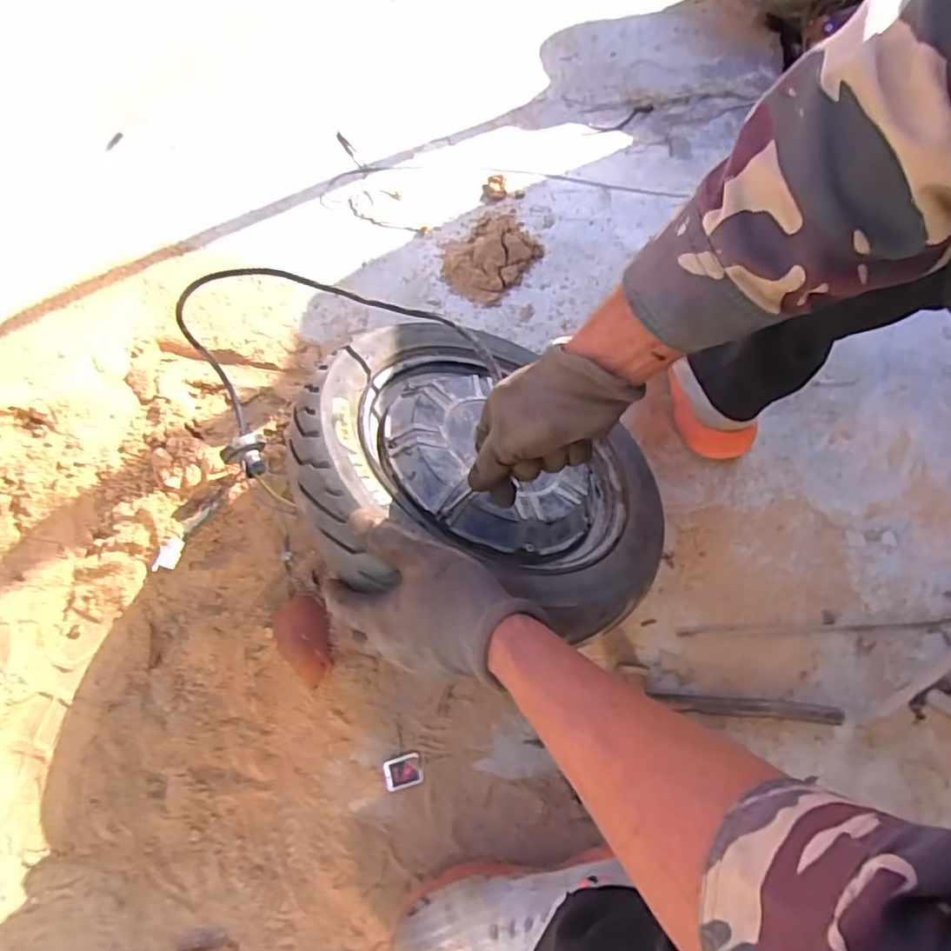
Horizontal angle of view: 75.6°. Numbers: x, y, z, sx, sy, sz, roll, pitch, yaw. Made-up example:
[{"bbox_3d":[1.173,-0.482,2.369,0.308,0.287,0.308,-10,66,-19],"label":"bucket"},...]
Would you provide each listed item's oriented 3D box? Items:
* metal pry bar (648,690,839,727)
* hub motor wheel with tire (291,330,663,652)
[{"bbox_3d":[0.275,0.235,0.621,0.185,0.012,0.019,4,66,2],"label":"metal pry bar"},{"bbox_3d":[0.009,-0.001,0.575,0.334,0.122,0.334,16,45,-17],"label":"hub motor wheel with tire"}]

